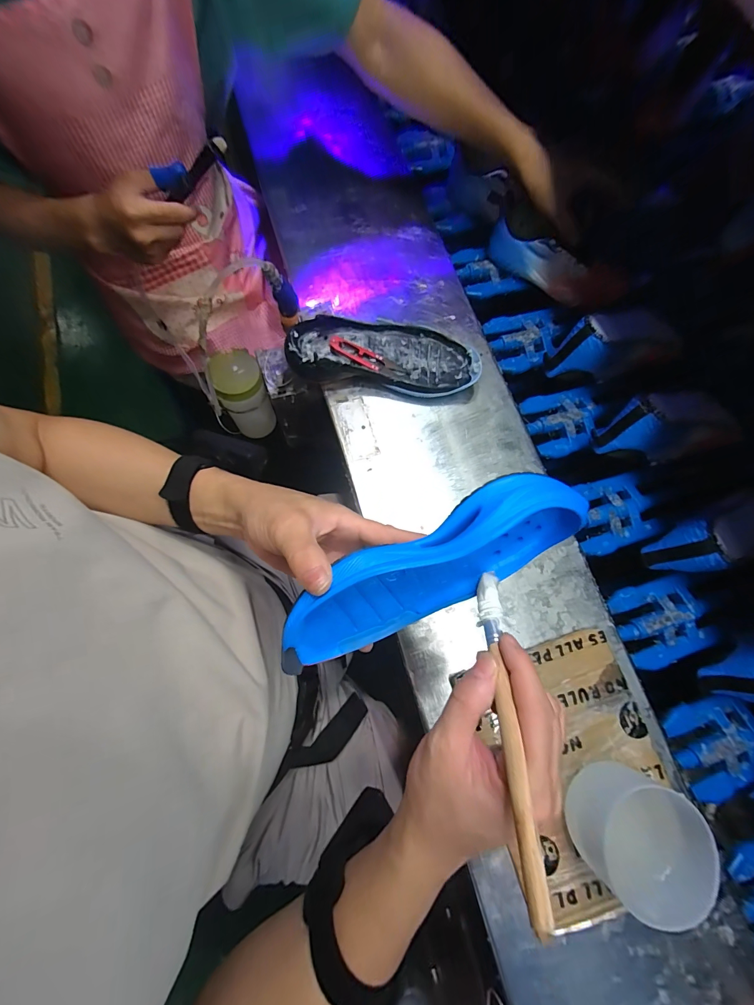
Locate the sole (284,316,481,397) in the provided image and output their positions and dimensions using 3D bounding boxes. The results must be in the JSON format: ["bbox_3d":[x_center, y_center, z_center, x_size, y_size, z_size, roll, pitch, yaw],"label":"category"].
[{"bbox_3d":[0.010,-0.187,0.474,0.236,0.050,0.090,4,74,-1],"label":"sole"}]

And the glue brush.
[{"bbox_3d":[0.076,0.117,0.220,0.014,0.009,0.181,8,39,0],"label":"glue brush"}]

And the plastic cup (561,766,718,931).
[{"bbox_3d":[0.220,0.287,0.332,0.087,0.085,0.093,0,76,-1],"label":"plastic cup"}]

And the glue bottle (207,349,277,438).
[{"bbox_3d":[-0.206,-0.167,0.586,0.073,0.127,0.081,-24,78,-7],"label":"glue bottle"}]

